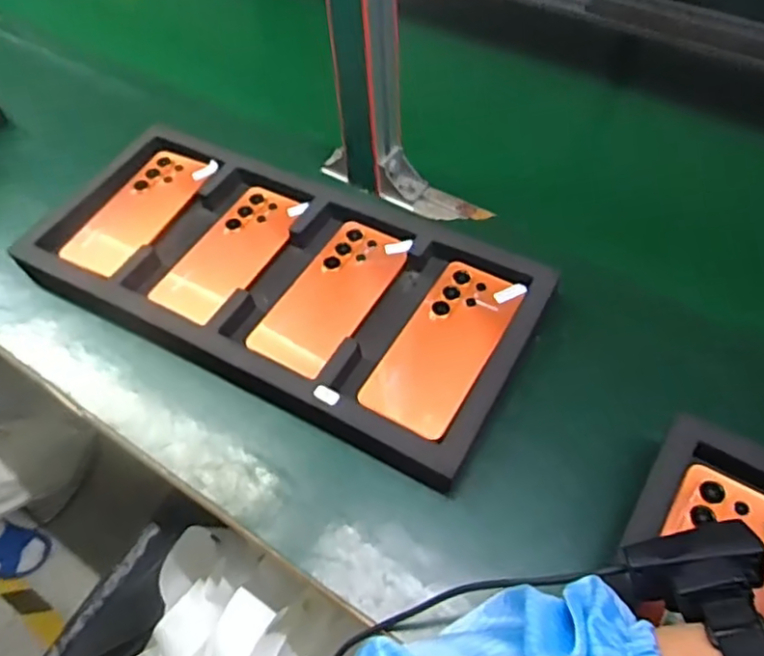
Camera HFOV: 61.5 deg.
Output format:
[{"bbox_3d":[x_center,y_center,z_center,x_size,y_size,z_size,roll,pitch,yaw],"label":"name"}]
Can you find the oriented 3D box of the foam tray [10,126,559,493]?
[{"bbox_3d":[-0.106,-0.054,0.610,0.483,0.034,0.235,23,58,18],"label":"foam tray"}]

